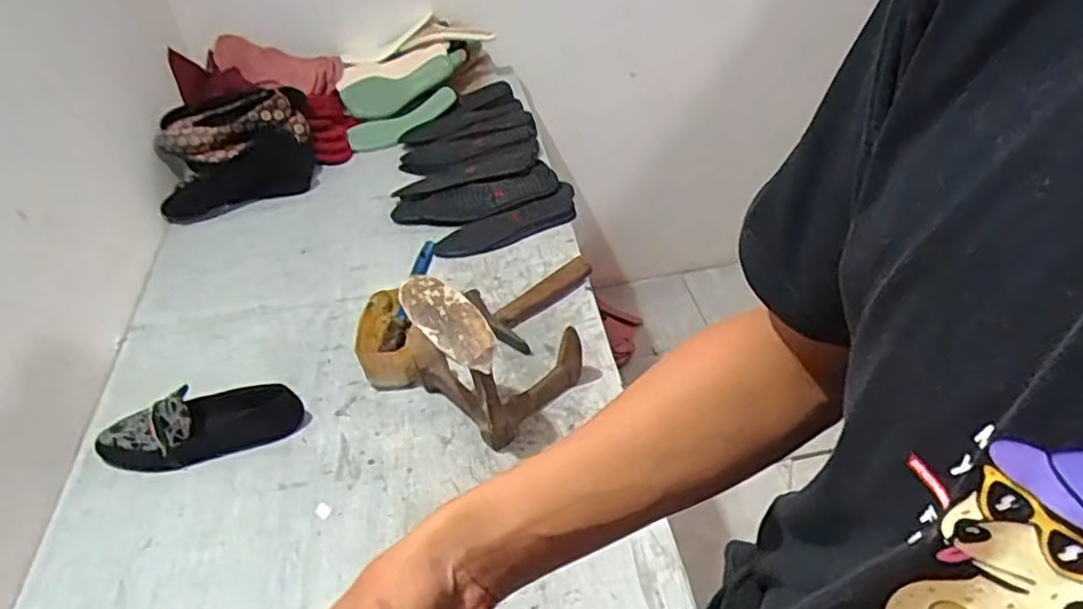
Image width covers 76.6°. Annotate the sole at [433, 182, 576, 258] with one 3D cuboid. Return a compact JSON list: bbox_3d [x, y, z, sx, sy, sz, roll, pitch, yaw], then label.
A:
[{"bbox_3d":[-0.056,-0.134,1.098,0.235,0.031,0.076,-20,44,-13],"label":"sole"}]

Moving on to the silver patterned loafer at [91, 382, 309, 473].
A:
[{"bbox_3d":[-0.415,0.145,0.835,0.241,0.062,0.080,-13,43,-7],"label":"silver patterned loafer"}]

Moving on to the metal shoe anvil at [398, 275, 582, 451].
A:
[{"bbox_3d":[-0.065,0.034,0.802,0.159,0.185,0.158,30,54,34],"label":"metal shoe anvil"}]

